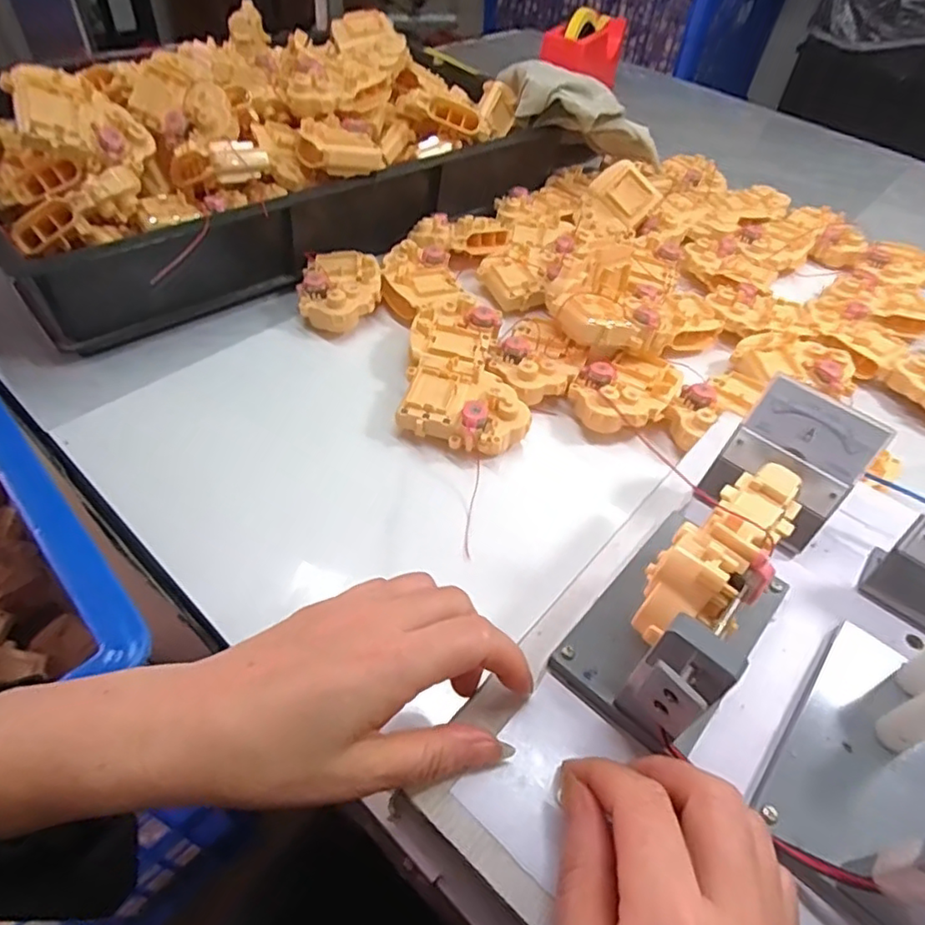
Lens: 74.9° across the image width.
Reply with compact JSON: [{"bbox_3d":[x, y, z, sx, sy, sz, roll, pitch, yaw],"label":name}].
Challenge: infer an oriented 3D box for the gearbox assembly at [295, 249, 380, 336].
[{"bbox_3d":[-0.111,-0.154,0.553,0.067,0.038,0.087,8,48,1],"label":"gearbox assembly"}]

